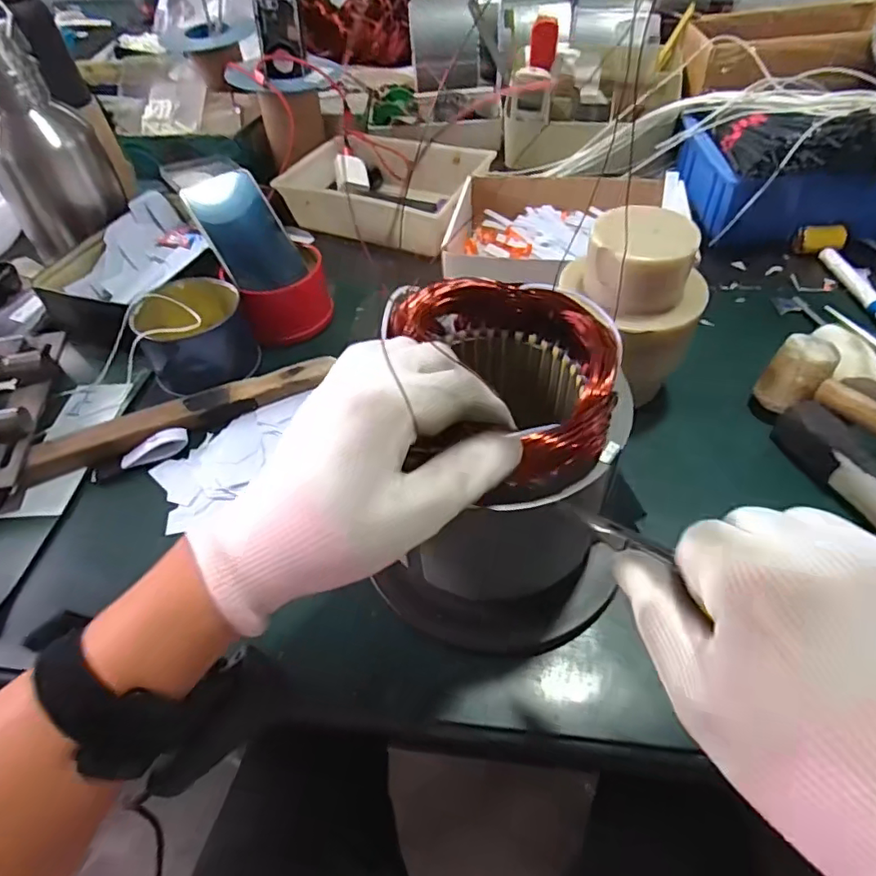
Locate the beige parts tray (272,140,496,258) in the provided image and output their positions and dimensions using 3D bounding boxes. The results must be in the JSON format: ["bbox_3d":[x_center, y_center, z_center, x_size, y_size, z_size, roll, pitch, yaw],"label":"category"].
[{"bbox_3d":[-0.068,-0.331,0.744,0.249,0.061,0.173,17,54,18],"label":"beige parts tray"}]

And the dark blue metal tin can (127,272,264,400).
[{"bbox_3d":[-0.230,-0.097,0.532,0.100,0.068,0.109,-27,54,-17],"label":"dark blue metal tin can"}]

